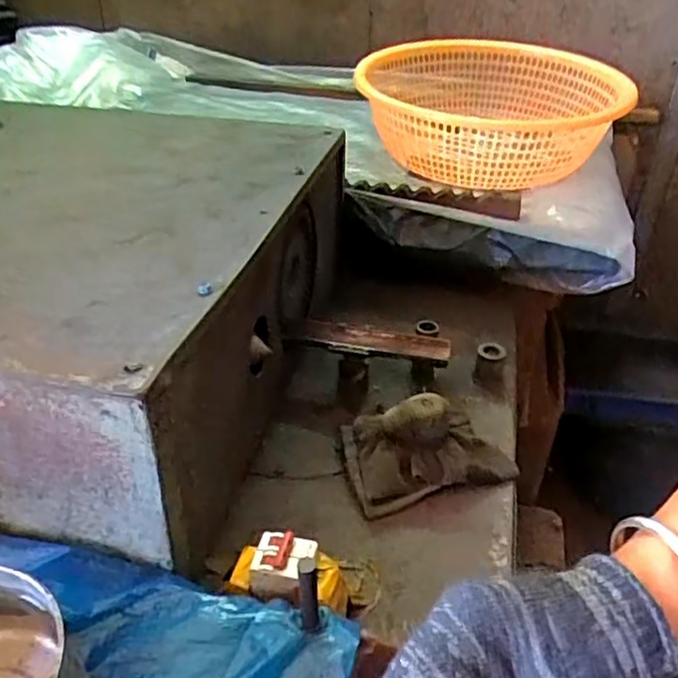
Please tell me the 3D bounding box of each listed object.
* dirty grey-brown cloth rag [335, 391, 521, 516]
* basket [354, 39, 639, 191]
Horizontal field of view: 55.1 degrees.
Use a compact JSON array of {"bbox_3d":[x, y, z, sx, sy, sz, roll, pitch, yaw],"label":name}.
[{"bbox_3d":[0.086,0.097,0.652,0.161,0.070,0.101,-12,37,-18],"label":"dirty grey-brown cloth rag"},{"bbox_3d":[0.229,-0.368,1.039,0.379,0.131,0.425,0,35,-2],"label":"basket"}]

